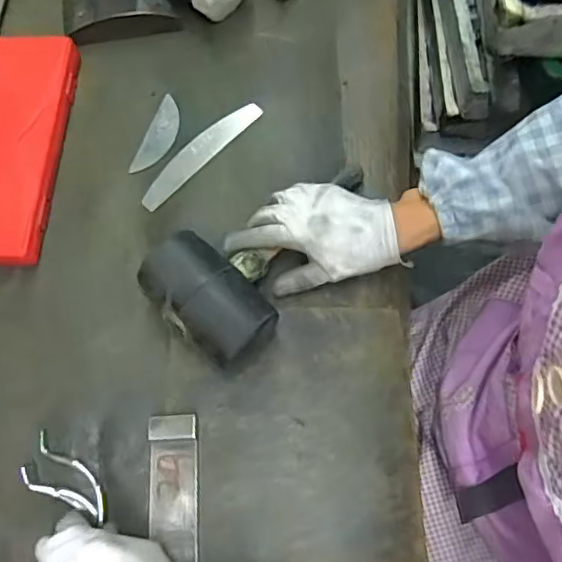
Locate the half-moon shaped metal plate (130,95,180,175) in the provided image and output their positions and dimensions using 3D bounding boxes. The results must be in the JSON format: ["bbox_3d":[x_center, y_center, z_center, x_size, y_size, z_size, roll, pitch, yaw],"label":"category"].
[{"bbox_3d":[-0.127,-0.152,0.611,0.029,0.007,0.091,20,72,8],"label":"half-moon shaped metal plate"}]

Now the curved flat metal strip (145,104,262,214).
[{"bbox_3d":[-0.083,-0.133,0.597,0.155,0.006,0.030,-44,82,-10],"label":"curved flat metal strip"}]

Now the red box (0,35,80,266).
[{"bbox_3d":[-0.275,-0.135,0.585,0.104,0.031,0.247,2,70,2],"label":"red box"}]

